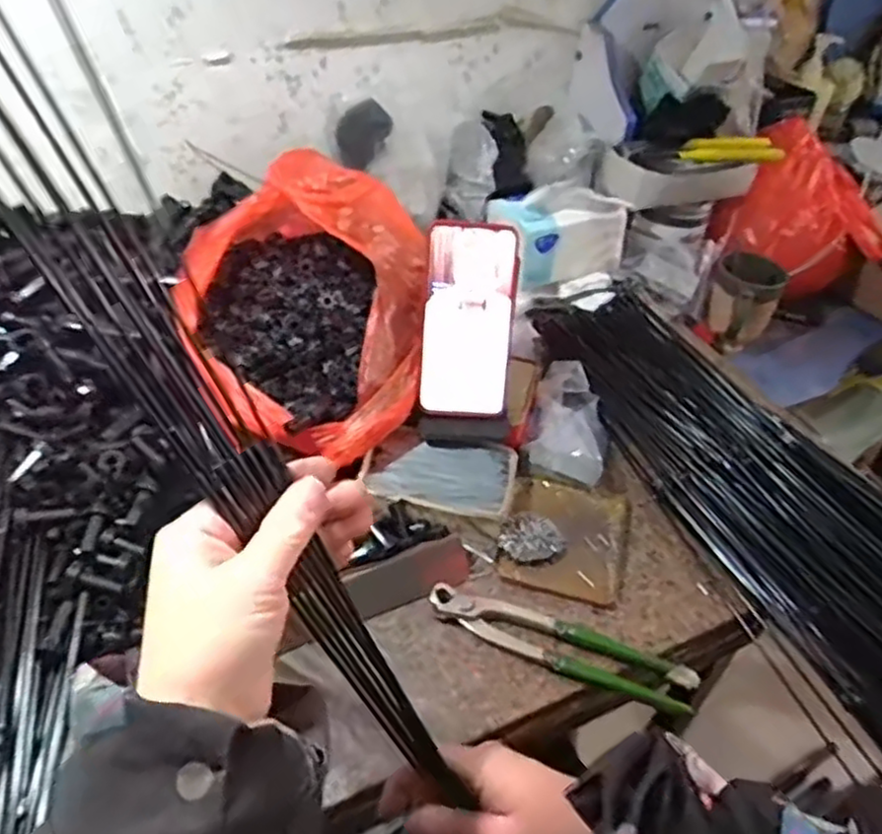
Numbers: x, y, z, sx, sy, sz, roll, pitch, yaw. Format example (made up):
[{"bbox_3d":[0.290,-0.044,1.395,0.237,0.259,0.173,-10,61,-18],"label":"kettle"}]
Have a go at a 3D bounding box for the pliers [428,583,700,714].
[{"bbox_3d":[0.089,0.168,0.534,0.198,0.024,0.040,16,44,13],"label":"pliers"}]

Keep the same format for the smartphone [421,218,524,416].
[{"bbox_3d":[0.024,-0.083,0.619,0.077,0.164,0.014,4,14,1],"label":"smartphone"}]

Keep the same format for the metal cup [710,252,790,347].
[{"bbox_3d":[0.379,-0.151,0.892,0.075,0.106,0.075,1,43,-1],"label":"metal cup"}]

